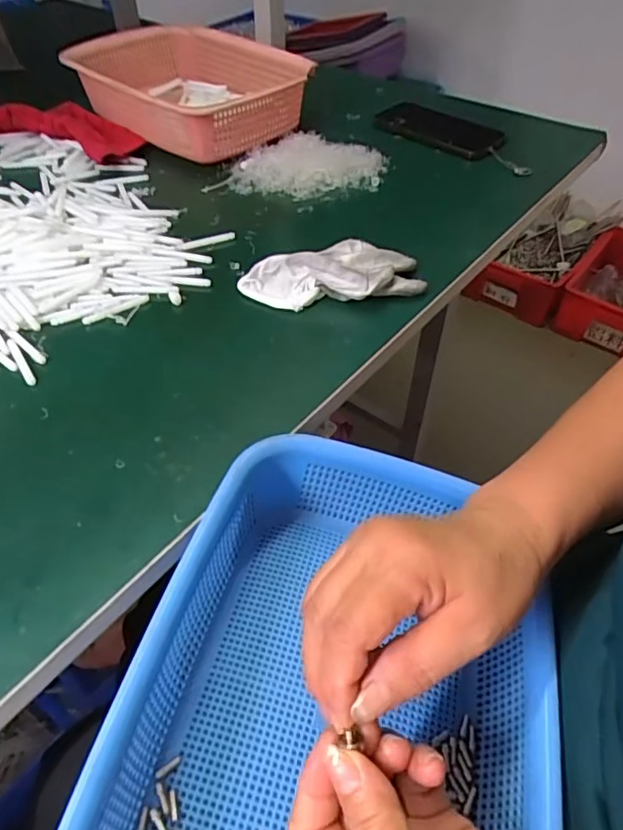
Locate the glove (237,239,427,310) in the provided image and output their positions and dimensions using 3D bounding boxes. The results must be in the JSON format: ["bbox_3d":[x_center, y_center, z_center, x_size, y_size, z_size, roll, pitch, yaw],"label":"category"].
[{"bbox_3d":[0.018,-0.121,0.474,0.148,0.033,0.061,-12,49,-10],"label":"glove"}]

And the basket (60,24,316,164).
[{"bbox_3d":[-0.156,-0.414,0.700,0.290,0.083,0.208,36,58,29],"label":"basket"}]

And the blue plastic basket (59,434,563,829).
[{"bbox_3d":[0.019,0.152,0.298,0.207,0.090,0.288,11,49,10],"label":"blue plastic basket"}]

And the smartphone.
[{"bbox_3d":[0.158,-0.358,0.685,0.158,0.016,0.079,35,57,28],"label":"smartphone"}]

